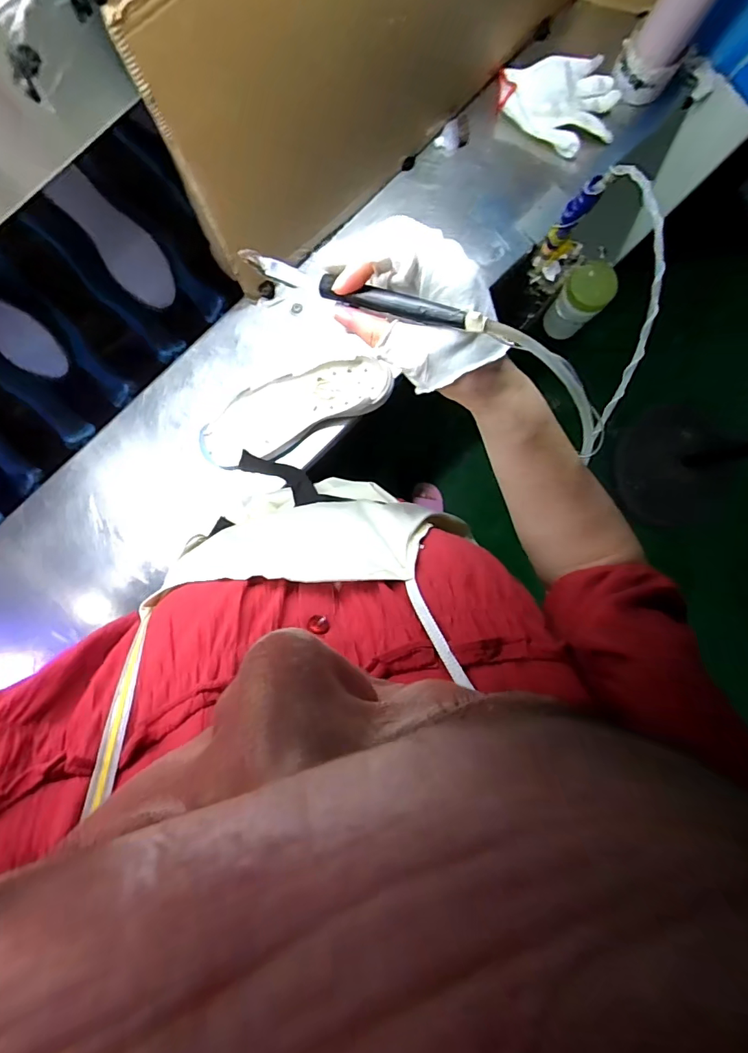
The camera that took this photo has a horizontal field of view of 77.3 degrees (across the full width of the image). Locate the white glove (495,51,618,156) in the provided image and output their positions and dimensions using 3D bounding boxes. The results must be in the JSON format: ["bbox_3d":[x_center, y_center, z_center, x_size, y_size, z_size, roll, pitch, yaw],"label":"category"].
[{"bbox_3d":[0.267,-0.622,0.684,0.171,0.030,0.135,14,94,-4],"label":"white glove"}]

